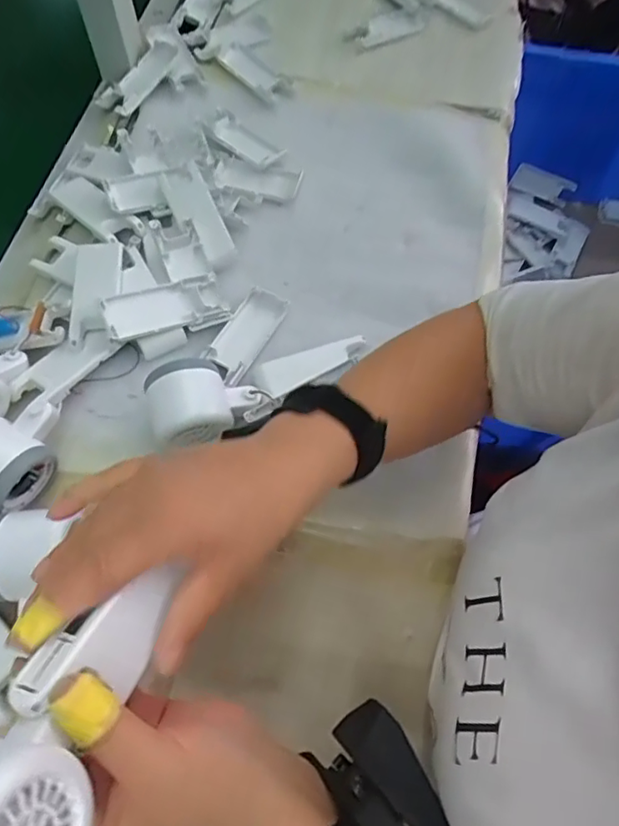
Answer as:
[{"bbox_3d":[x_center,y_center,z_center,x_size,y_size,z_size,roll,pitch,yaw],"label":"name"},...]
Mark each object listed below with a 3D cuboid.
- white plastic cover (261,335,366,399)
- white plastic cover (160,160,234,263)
[{"bbox_3d":[0.006,-0.041,0.488,0.090,0.013,0.029,-18,96,-12],"label":"white plastic cover"},{"bbox_3d":[-0.103,-0.184,0.521,0.037,0.013,0.088,-30,91,-16],"label":"white plastic cover"}]

